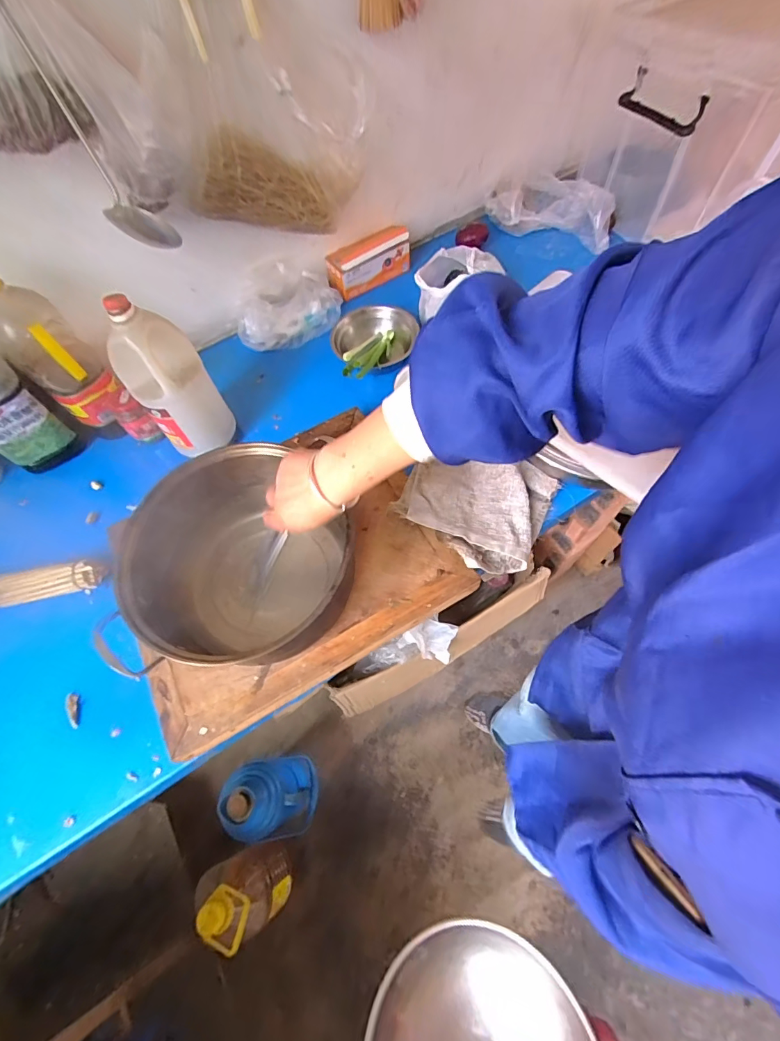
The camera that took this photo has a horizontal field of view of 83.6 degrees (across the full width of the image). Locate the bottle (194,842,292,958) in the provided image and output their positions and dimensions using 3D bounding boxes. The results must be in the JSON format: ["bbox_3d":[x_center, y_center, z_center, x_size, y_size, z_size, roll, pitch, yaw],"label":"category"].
[{"bbox_3d":[-0.317,0.821,0.969,0.119,0.273,0.146,-33,63,-15],"label":"bottle"}]

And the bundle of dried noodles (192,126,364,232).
[{"bbox_3d":[-0.194,-0.586,0.769,0.295,0.133,0.049,-16,58,-28],"label":"bundle of dried noodles"}]

